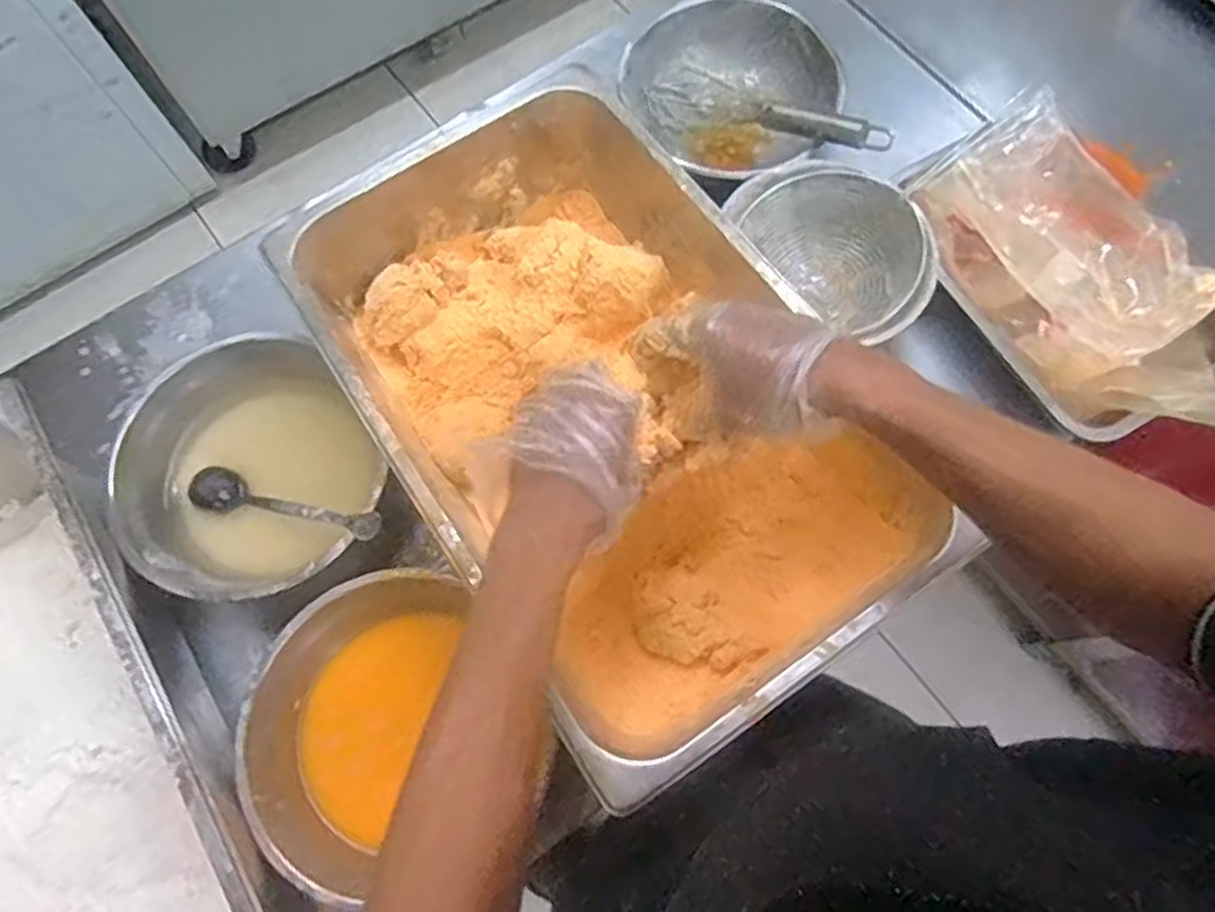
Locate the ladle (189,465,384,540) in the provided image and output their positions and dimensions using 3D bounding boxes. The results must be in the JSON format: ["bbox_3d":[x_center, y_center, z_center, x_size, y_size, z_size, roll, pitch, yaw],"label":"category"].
[{"bbox_3d":[-0.266,0.040,0.625,0.193,0.039,0.035,9,70,24],"label":"ladle"}]

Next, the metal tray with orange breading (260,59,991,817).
[{"bbox_3d":[-0.010,-0.047,0.629,0.321,0.145,0.533,-33,73,-10],"label":"metal tray with orange breading"}]

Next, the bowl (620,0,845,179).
[{"bbox_3d":[0.116,-0.351,0.756,0.199,0.088,0.194,0,71,1],"label":"bowl"}]

